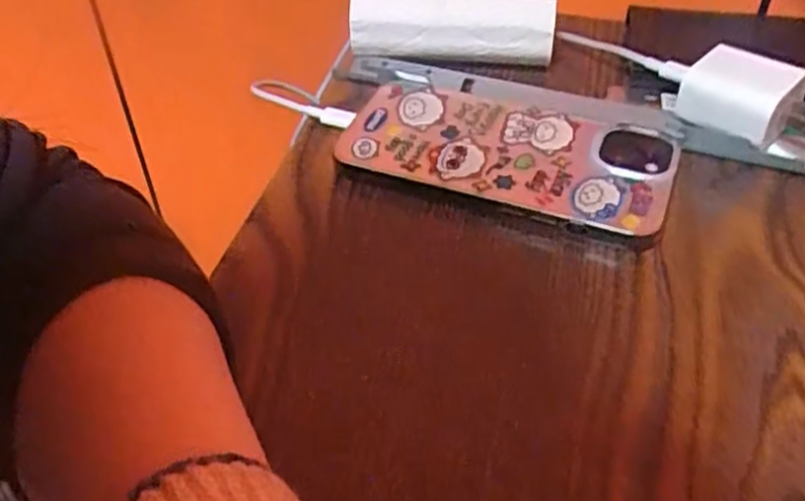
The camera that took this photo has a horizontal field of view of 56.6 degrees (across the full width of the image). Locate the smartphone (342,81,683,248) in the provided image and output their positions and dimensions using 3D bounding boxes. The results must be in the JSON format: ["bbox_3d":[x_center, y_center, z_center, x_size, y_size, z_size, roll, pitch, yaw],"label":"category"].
[{"bbox_3d":[0.045,-0.043,0.325,0.139,0.006,0.064,16,53,13],"label":"smartphone"}]

